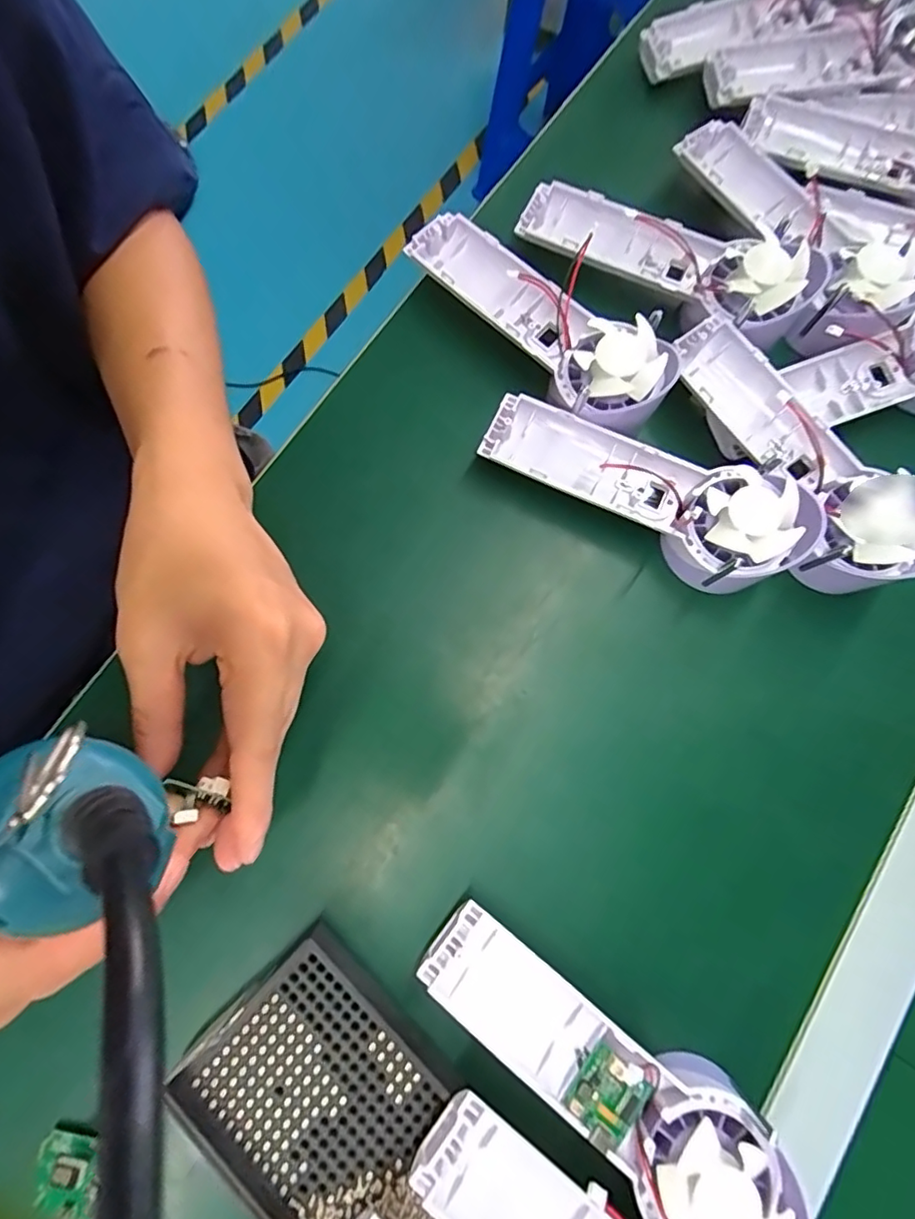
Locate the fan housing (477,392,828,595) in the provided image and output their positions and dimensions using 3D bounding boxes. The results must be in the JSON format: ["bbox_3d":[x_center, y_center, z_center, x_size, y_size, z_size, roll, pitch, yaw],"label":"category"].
[{"bbox_3d":[0.101,-0.069,0.314,0.176,0.048,0.060,32,78,5],"label":"fan housing"}]

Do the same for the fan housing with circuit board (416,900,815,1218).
[{"bbox_3d":[0.064,0.200,0.245,0.171,0.041,0.063,43,80,7],"label":"fan housing with circuit board"}]

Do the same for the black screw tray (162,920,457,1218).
[{"bbox_3d":[-0.054,0.228,0.258,0.132,0.026,0.091,43,80,8],"label":"black screw tray"}]

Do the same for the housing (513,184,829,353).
[{"bbox_3d":[0.123,-0.213,0.331,0.175,0.032,0.060,25,78,4],"label":"housing"}]

